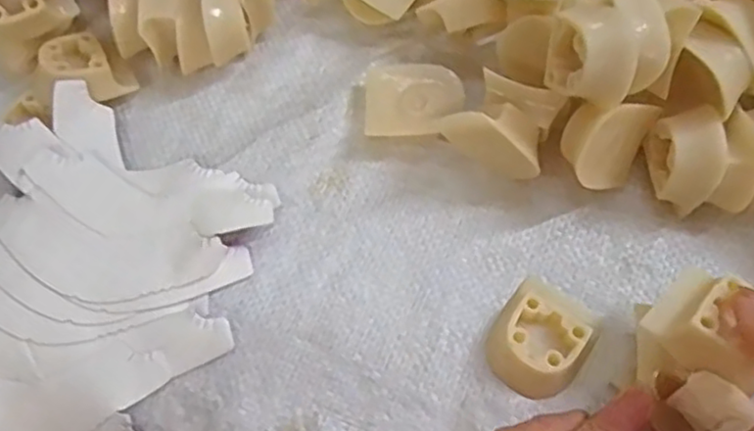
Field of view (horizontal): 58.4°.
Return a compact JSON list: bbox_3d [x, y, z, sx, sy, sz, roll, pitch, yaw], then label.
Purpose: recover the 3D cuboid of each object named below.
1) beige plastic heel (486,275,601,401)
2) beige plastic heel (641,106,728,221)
[{"bbox_3d":[0.068,0.050,0.279,0.039,0.020,0.050,31,71,16],"label":"beige plastic heel"},{"bbox_3d":[0.132,-0.023,0.293,0.021,0.045,0.034,-2,66,2],"label":"beige plastic heel"}]

